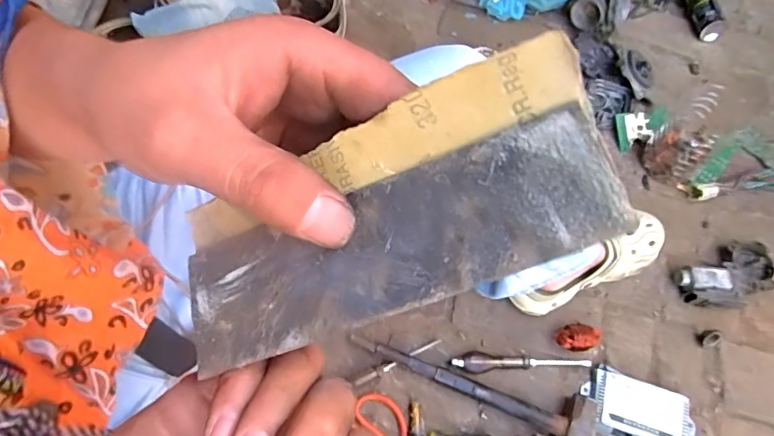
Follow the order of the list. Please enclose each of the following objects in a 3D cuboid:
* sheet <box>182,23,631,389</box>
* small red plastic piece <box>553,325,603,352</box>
[{"bbox_3d":[-0.008,0.001,0.145,0.136,0.014,0.057,-26,61,22],"label":"sheet"},{"bbox_3d":[0.288,0.181,0.741,0.065,0.034,0.036,-2,62,-4],"label":"small red plastic piece"}]

